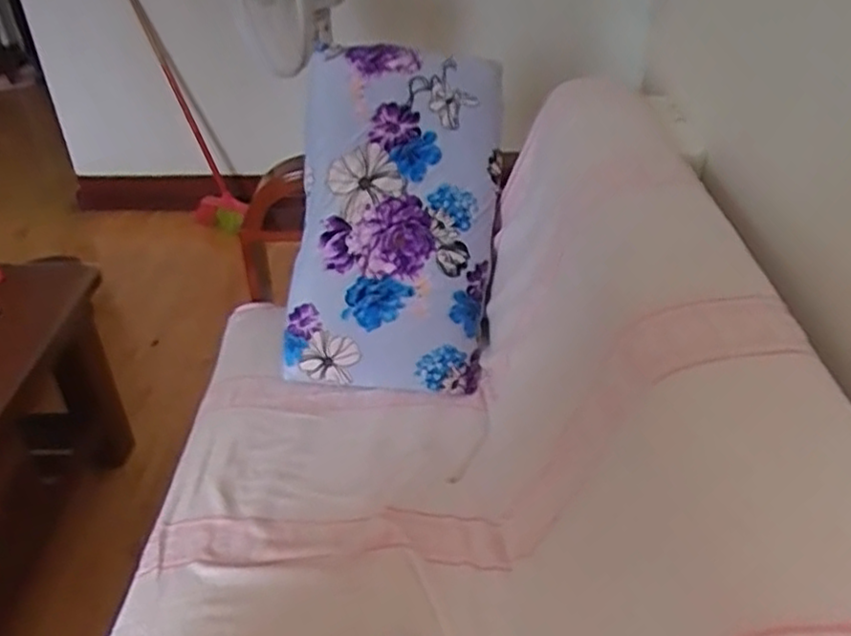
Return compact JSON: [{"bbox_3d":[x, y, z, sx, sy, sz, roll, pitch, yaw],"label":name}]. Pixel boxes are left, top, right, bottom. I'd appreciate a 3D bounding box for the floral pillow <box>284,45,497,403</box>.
[{"bbox_3d":[-0.060,-0.184,1.270,0.376,0.626,0.101,2,-7,4],"label":"floral pillow"}]

